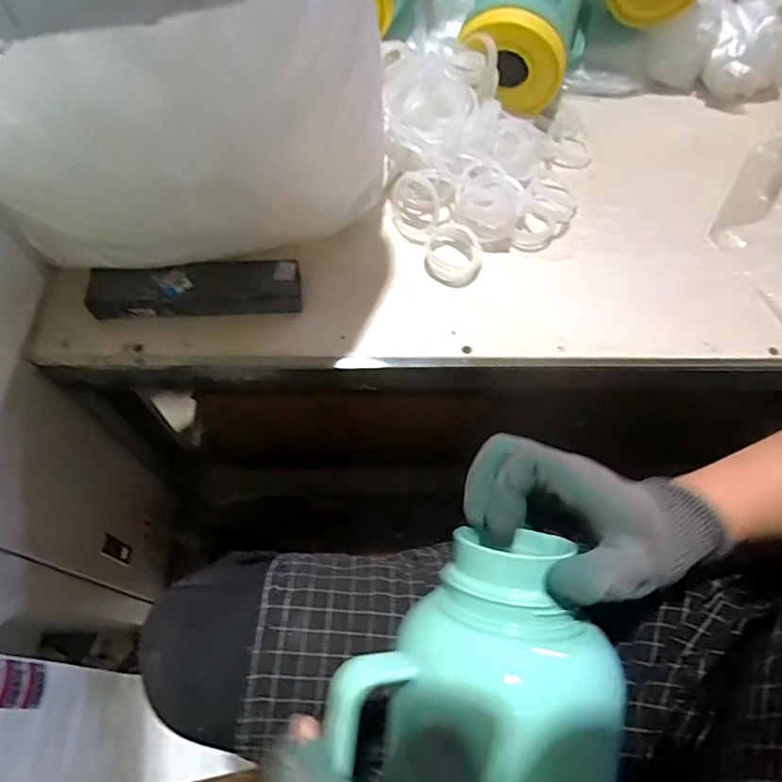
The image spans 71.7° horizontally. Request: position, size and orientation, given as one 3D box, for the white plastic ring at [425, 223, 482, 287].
[{"bbox_3d":[0.070,-0.153,0.594,0.061,0.025,0.074,10,62,3],"label":"white plastic ring"}]

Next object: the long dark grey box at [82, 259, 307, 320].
[{"bbox_3d":[-0.191,-0.101,0.539,0.201,0.041,0.050,-3,63,-4],"label":"long dark grey box"}]

